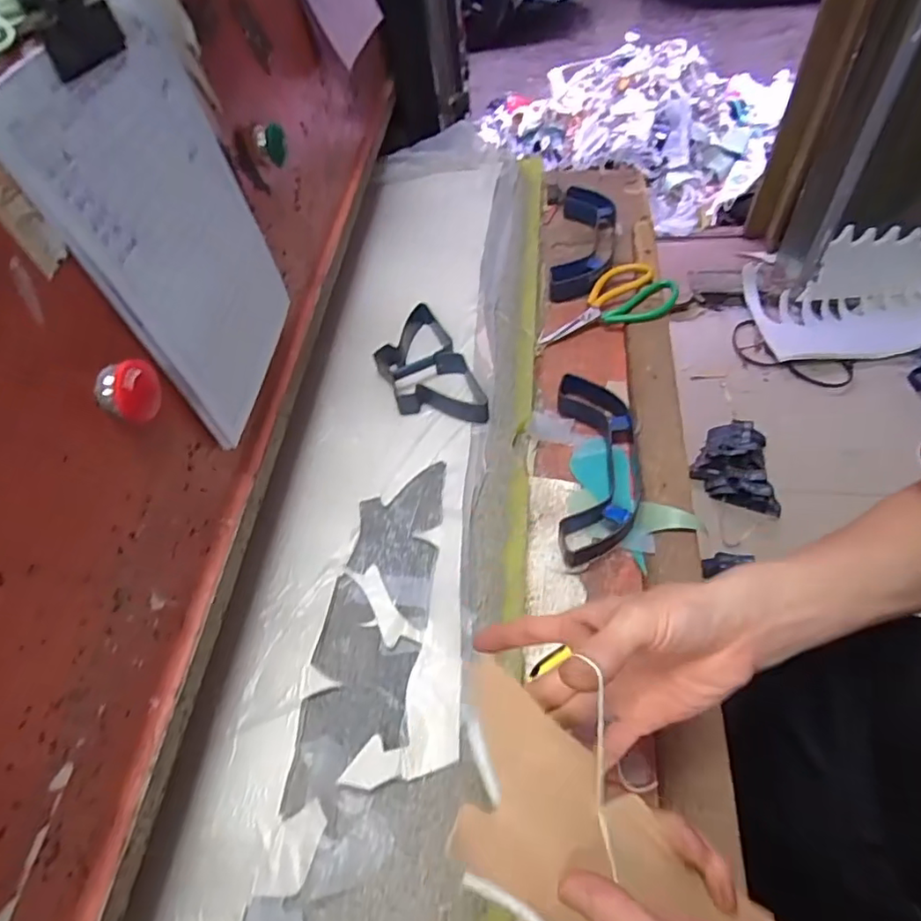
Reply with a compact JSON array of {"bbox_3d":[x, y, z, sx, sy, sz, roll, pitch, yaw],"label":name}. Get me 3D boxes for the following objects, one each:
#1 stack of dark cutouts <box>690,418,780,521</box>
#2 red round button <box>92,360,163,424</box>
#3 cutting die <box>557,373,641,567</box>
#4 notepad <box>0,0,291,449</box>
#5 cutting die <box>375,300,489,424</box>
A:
[{"bbox_3d":[0.814,0.006,1.649,0.249,0.068,0.269,17,59,19],"label":"stack of dark cutouts"},{"bbox_3d":[-0.212,-0.045,0.365,0.018,0.037,0.038,9,56,14],"label":"red round button"},{"bbox_3d":[0.148,0.006,0.608,0.084,0.032,0.222,2,55,6],"label":"cutting die"},{"bbox_3d":[-0.202,-0.166,0.422,0.007,0.253,0.188,-2,53,11],"label":"notepad"},{"bbox_3d":[-0.044,-0.107,0.686,0.096,0.035,0.194,-20,56,-9],"label":"cutting die"}]

